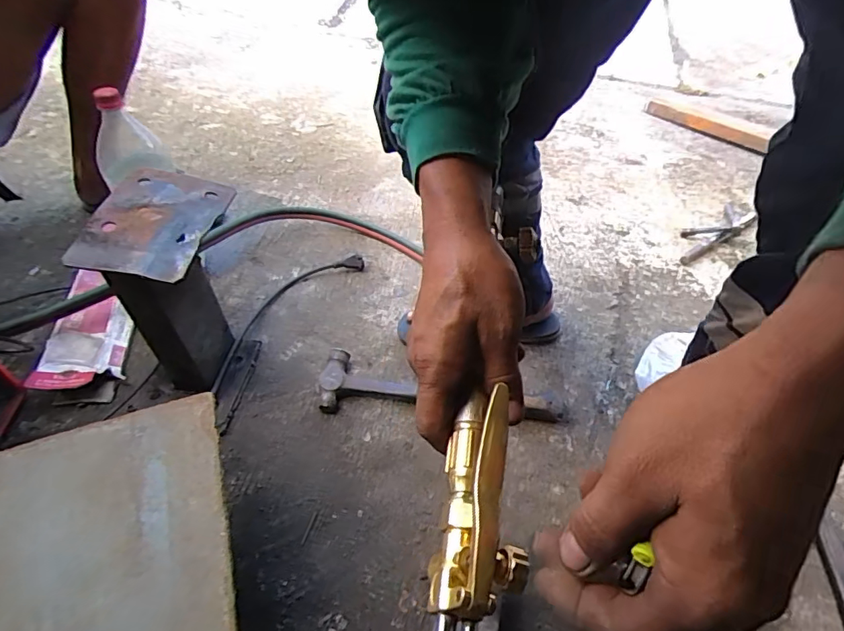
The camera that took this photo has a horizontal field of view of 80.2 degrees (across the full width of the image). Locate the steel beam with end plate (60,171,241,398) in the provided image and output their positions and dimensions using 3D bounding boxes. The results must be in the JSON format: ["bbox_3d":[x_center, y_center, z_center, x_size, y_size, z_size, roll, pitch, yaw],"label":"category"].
[{"bbox_3d":[-0.315,-0.037,0.666,0.124,0.235,0.178,7,51,4],"label":"steel beam with end plate"}]

